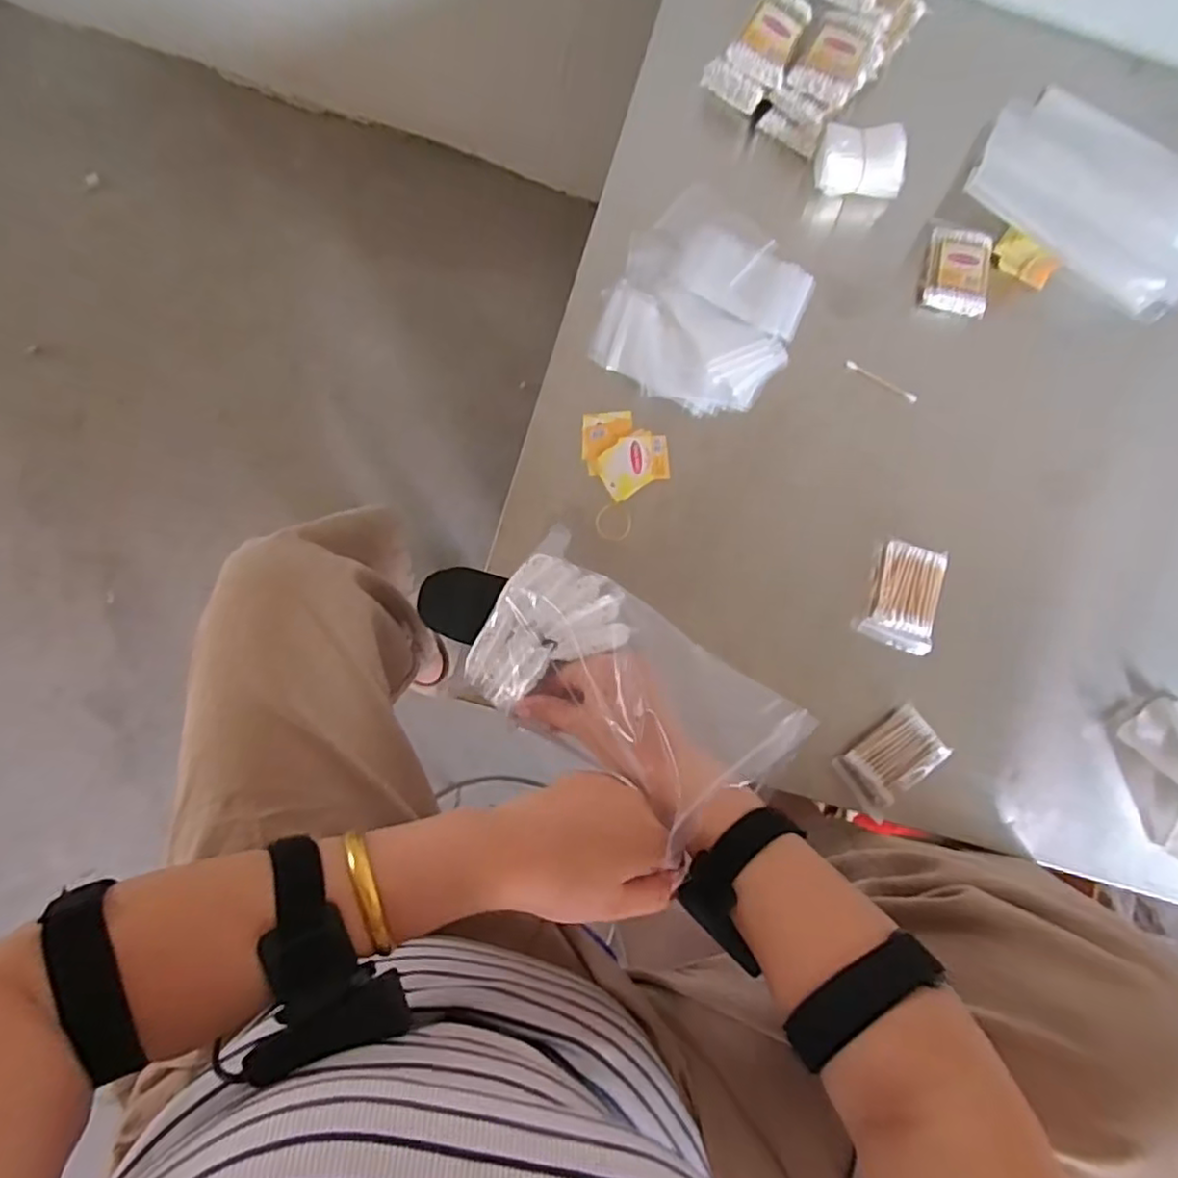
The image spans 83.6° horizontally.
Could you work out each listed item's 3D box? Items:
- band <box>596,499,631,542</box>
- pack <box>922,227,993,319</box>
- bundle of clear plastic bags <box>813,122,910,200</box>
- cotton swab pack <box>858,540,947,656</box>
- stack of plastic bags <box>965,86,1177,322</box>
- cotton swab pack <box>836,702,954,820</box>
[{"bbox_3d":[0.023,-0.060,0.578,0.032,0.004,0.035,0,84,-4],"label":"band"},{"bbox_3d":[0.344,-0.297,0.611,0.057,0.022,0.079,10,83,-3],"label":"pack"},{"bbox_3d":[0.250,-0.390,0.605,0.079,0.036,0.055,3,85,-4],"label":"bundle of clear plastic bags"},{"bbox_3d":[0.277,0.008,0.585,0.058,0.029,0.090,13,83,-3],"label":"cotton swab pack"},{"bbox_3d":[0.468,-0.357,0.603,0.229,0.031,0.176,36,83,0],"label":"stack of plastic bags"},{"bbox_3d":[0.263,0.150,0.566,0.086,0.022,0.063,-37,88,-7],"label":"cotton swab pack"}]

